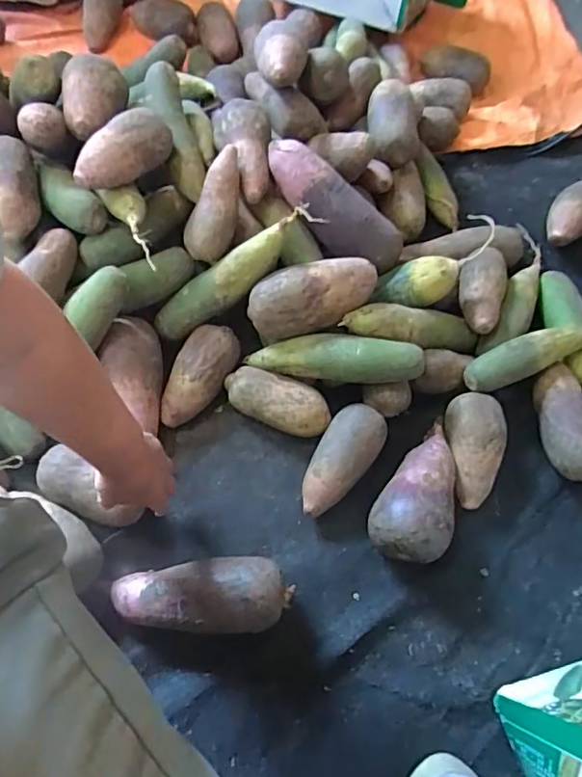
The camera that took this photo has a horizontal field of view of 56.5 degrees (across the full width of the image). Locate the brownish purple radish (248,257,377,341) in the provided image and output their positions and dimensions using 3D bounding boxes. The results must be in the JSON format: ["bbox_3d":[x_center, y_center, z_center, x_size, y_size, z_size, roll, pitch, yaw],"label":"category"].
[{"bbox_3d":[0.026,-0.115,0.671,0.157,0.053,0.065,-20,67,2],"label":"brownish purple radish"}]

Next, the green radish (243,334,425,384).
[{"bbox_3d":[0.050,-0.039,0.683,0.225,0.047,0.053,2,65,12],"label":"green radish"}]

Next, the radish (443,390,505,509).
[{"bbox_3d":[0.229,0.076,0.678,0.069,0.055,0.143,9,63,1],"label":"radish"}]

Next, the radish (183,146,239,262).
[{"bbox_3d":[-0.095,-0.230,0.680,0.053,0.044,0.135,16,95,4],"label":"radish"}]

